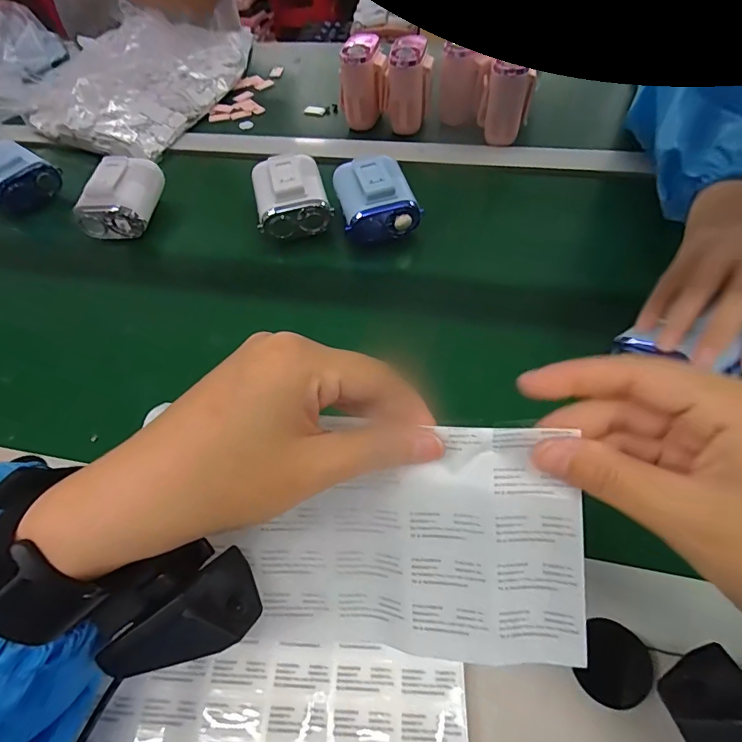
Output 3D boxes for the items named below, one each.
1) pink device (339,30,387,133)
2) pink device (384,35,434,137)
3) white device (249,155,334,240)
[{"bbox_3d":[-0.010,-0.345,0.547,0.056,0.086,0.065,-3,54,2],"label":"pink device"},{"bbox_3d":[0.043,-0.332,0.535,0.054,0.087,0.061,1,54,4],"label":"pink device"},{"bbox_3d":[-0.080,-0.172,0.443,0.067,0.040,0.075,-15,55,-7],"label":"white device"}]

